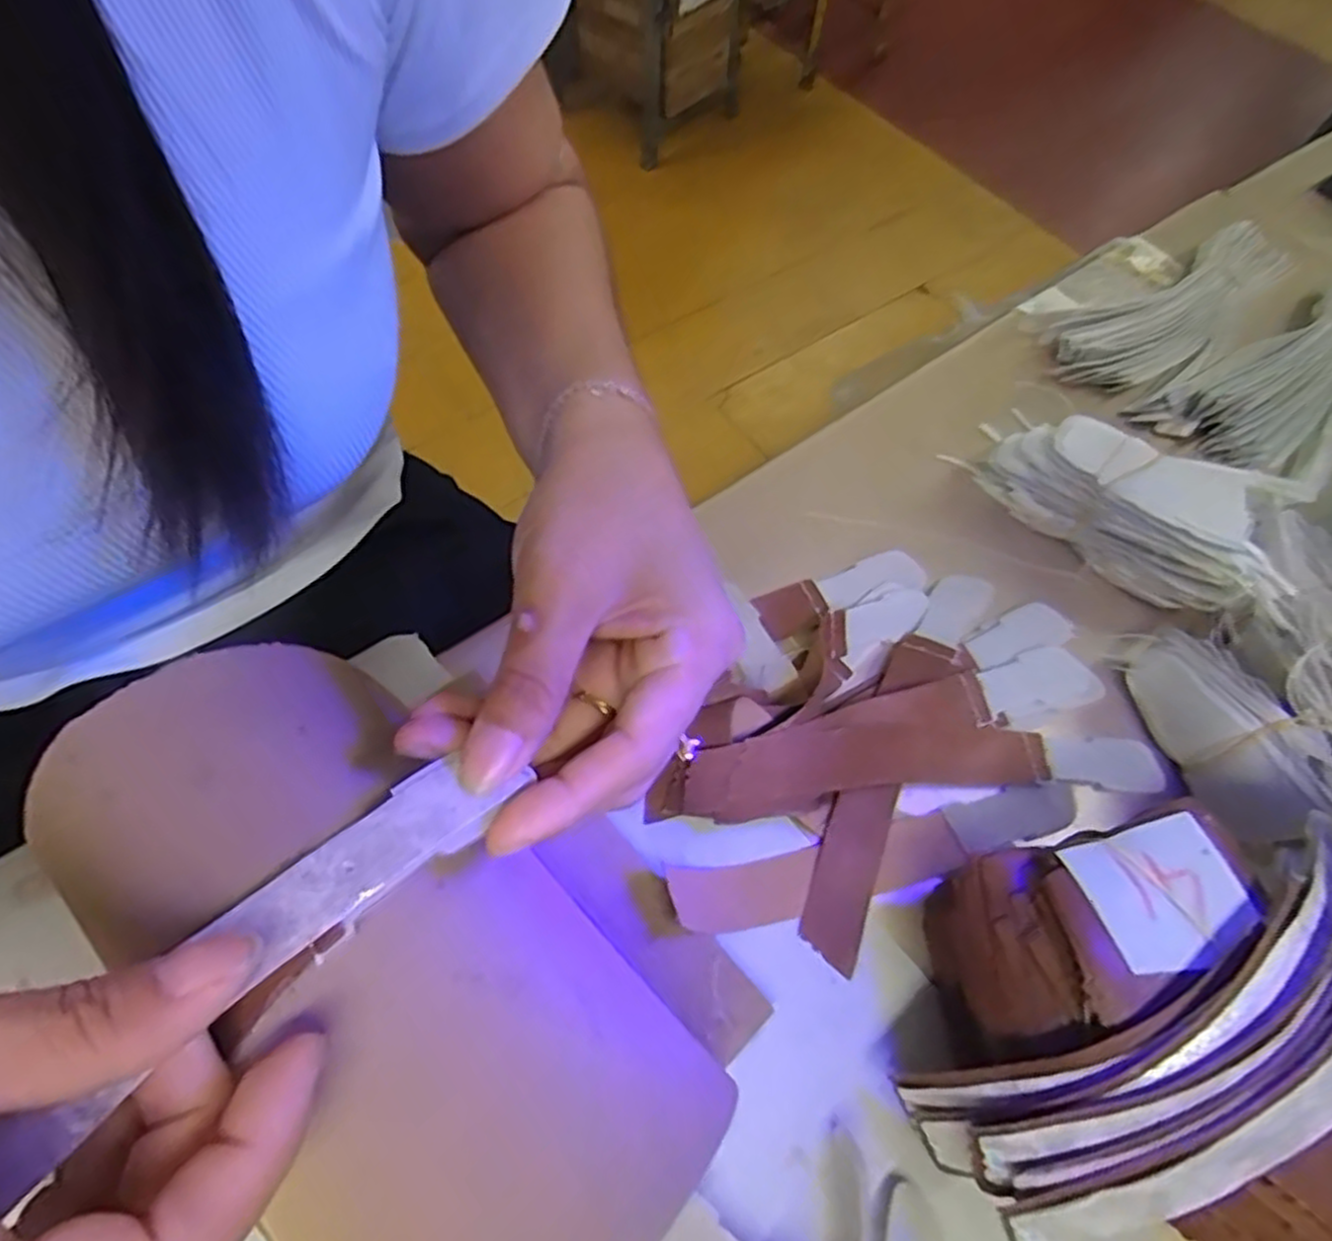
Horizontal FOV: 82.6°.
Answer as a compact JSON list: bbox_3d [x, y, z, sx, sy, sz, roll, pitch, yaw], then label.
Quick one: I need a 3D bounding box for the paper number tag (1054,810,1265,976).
[{"bbox_3d":[0.156,0.086,0.238,0.049,0.010,0.041,-13,63,-11],"label":"paper number tag"}]

